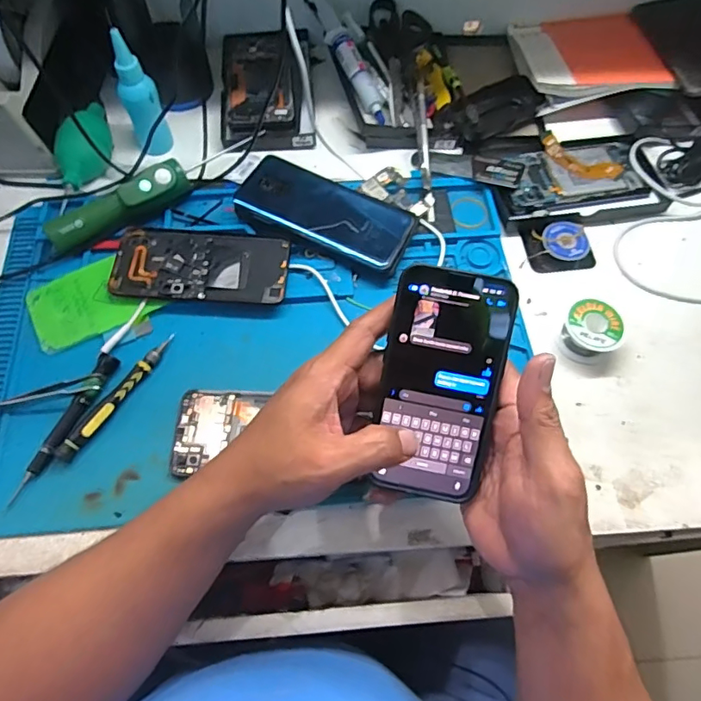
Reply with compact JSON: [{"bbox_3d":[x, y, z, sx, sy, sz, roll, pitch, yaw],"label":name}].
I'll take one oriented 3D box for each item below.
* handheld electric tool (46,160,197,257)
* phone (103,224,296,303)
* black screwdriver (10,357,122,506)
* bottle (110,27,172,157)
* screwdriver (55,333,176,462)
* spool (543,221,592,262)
[{"bbox_3d":[-0.215,-0.134,0.482,0.138,0.041,0.028,-30,69,-15],"label":"handheld electric tool"},{"bbox_3d":[-0.136,-0.079,0.474,0.155,0.012,0.073,2,64,-1],"label":"phone"},{"bbox_3d":[-0.228,0.060,0.410,0.017,0.012,0.130,22,66,8],"label":"black screwdriver"},{"bbox_3d":[-0.204,-0.241,0.496,0.032,0.118,0.030,-20,67,-11],"label":"bottle"},{"bbox_3d":[-0.192,0.035,0.422,0.015,0.011,0.127,30,67,12],"label":"screwdriver"},{"bbox_3d":[0.217,-0.110,0.509,0.049,0.012,0.045,1,64,-1],"label":"spool"}]

